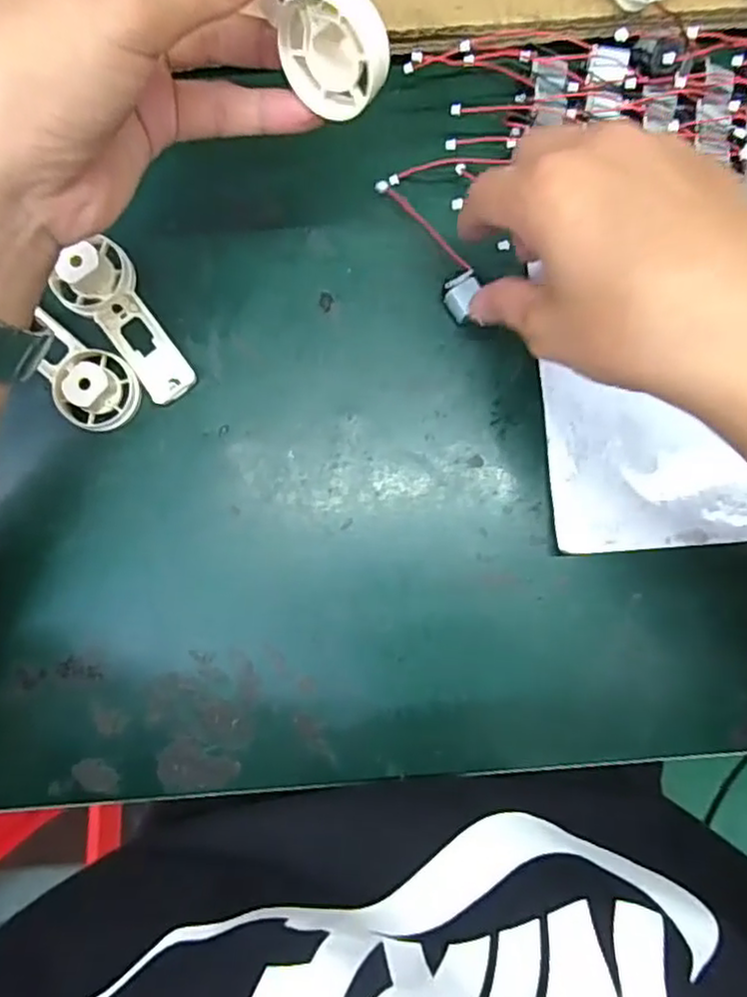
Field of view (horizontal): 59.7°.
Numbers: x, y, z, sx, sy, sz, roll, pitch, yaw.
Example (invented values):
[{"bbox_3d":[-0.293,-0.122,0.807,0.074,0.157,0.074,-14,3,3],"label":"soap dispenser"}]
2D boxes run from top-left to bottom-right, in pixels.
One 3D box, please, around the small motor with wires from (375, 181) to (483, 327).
[{"bbox_3d":[0.031,-0.129,0.334,0.019,0.009,0.085,-29,80,-1],"label":"small motor with wires"}]

